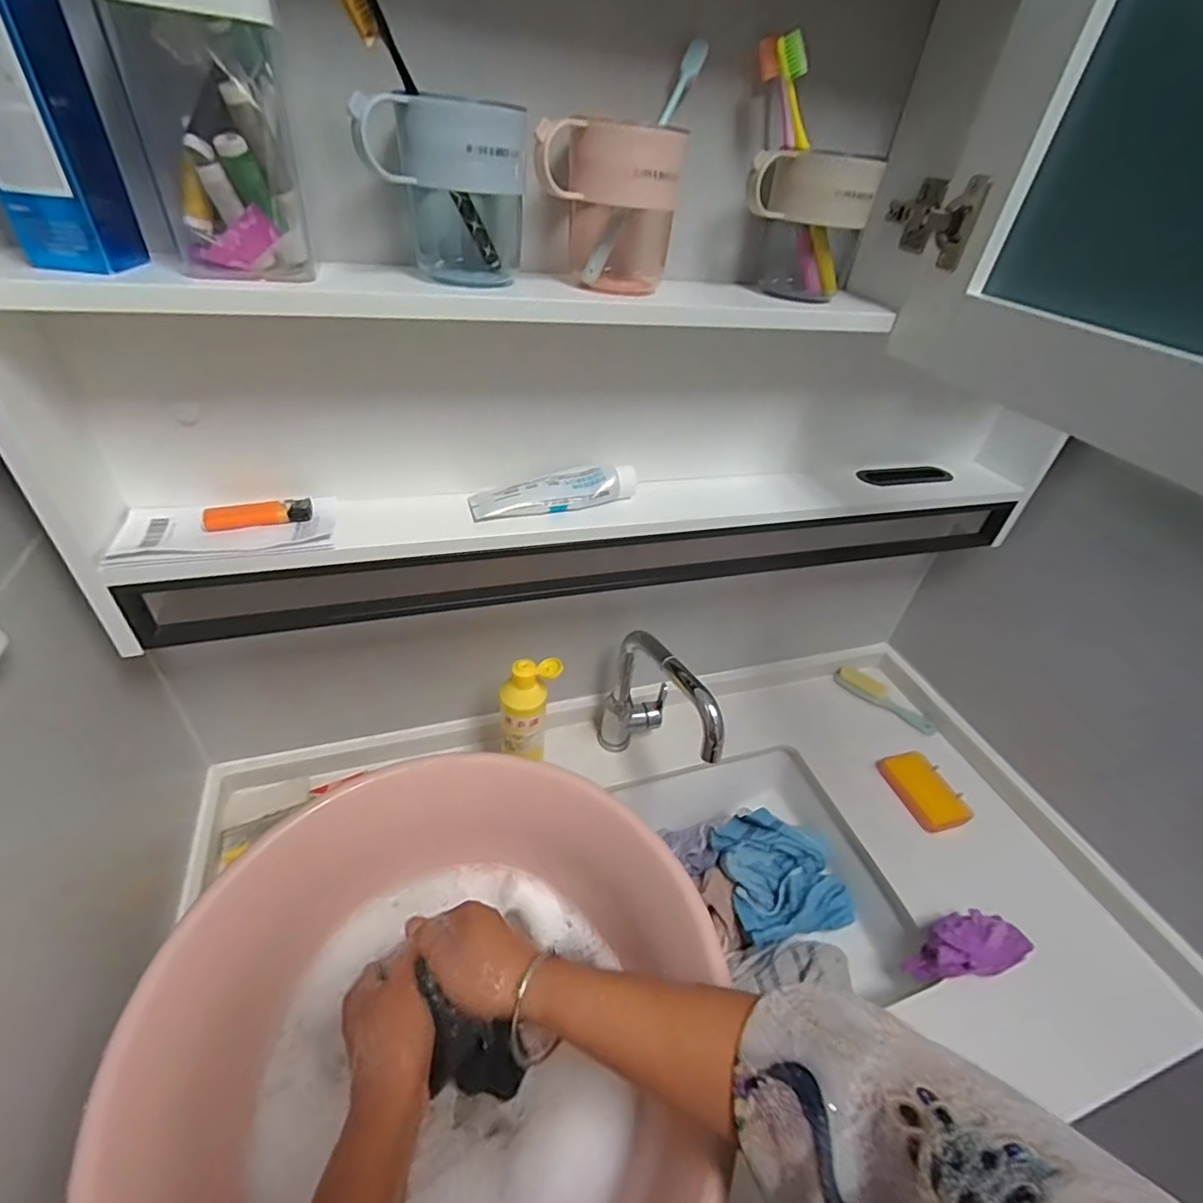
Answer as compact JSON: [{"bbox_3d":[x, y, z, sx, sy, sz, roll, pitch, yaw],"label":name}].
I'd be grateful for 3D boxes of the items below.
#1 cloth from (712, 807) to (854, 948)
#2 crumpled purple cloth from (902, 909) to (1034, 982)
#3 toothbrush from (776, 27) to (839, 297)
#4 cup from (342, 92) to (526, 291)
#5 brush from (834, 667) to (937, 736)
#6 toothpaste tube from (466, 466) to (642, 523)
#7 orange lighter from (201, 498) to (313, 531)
[{"bbox_3d":[0.237,0.358,0.758,0.138,0.050,0.156,-6,41,-16],"label":"cloth"},{"bbox_3d":[0.395,0.378,0.624,0.125,0.053,0.057,-28,38,15],"label":"crumpled purple cloth"},{"bbox_3d":[0.169,-0.337,0.453,0.017,0.178,0.016,-21,38,13],"label":"toothbrush"},{"bbox_3d":[-0.106,-0.284,0.400,0.099,0.103,0.096,-1,40,-11],"label":"cup"},{"bbox_3d":[0.458,0.157,0.919,0.162,0.025,0.043,27,43,23],"label":"brush"},{"bbox_3d":[-0.045,-0.112,0.559,0.164,0.030,0.048,-8,41,-18],"label":"toothpaste tube"},{"bbox_3d":[-0.289,-0.073,0.481,0.081,0.015,0.024,-14,44,-24],"label":"orange lighter"}]

